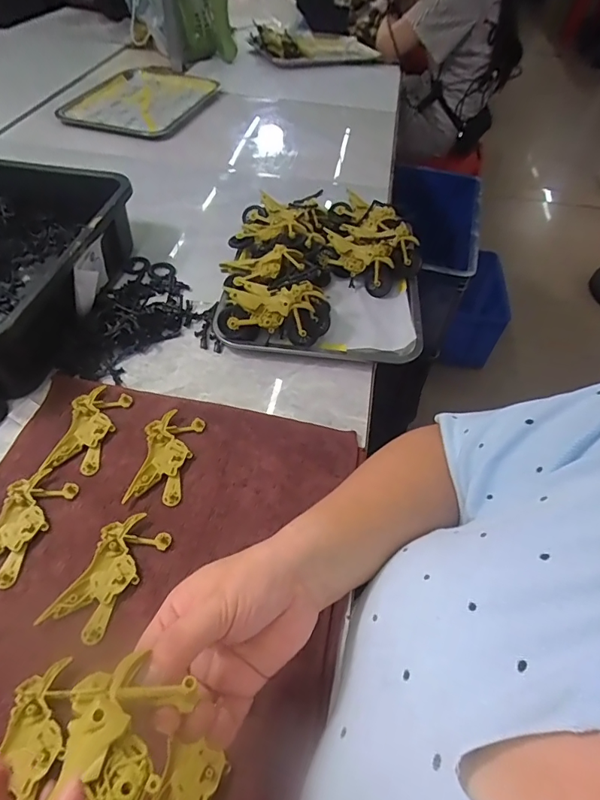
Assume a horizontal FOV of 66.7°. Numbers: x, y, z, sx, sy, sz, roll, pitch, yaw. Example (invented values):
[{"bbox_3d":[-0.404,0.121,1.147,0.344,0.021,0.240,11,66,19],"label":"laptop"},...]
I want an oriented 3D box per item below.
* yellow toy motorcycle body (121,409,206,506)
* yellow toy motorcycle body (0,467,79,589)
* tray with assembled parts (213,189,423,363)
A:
[{"bbox_3d":[-0.133,0.057,0.451,0.051,0.013,0.101,9,50,3],"label":"yellow toy motorcycle body"},{"bbox_3d":[-0.245,0.108,0.400,0.054,0.010,0.101,11,50,5],"label":"yellow toy motorcycle body"},{"bbox_3d":[0.031,-0.185,0.632,0.265,0.068,0.314,6,50,1],"label":"tray with assembled parts"}]

